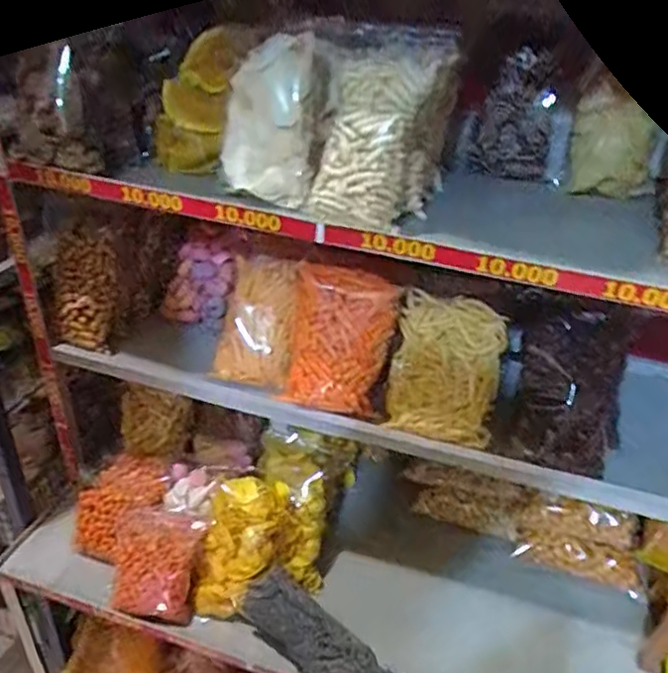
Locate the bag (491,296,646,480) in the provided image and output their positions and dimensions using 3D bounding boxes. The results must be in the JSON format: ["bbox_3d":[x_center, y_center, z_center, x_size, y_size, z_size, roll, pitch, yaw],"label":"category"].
[{"bbox_3d":[0.328,0.068,0.850,0.161,0.242,0.080,13,4,33],"label":"bag"}]

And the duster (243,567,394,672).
[{"bbox_3d":[0.019,0.483,0.864,0.365,0.079,0.080,28,39,32],"label":"duster"}]

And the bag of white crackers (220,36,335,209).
[{"bbox_3d":[-0.065,-0.248,0.697,0.117,0.179,0.073,4,32,0],"label":"bag of white crackers"}]

